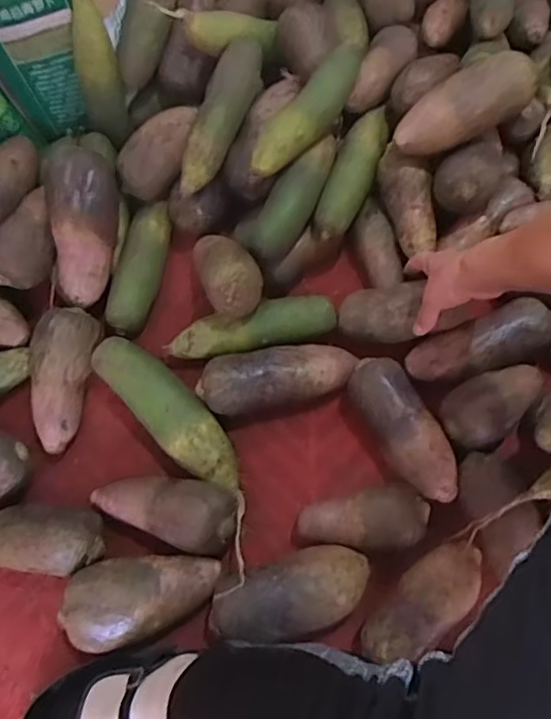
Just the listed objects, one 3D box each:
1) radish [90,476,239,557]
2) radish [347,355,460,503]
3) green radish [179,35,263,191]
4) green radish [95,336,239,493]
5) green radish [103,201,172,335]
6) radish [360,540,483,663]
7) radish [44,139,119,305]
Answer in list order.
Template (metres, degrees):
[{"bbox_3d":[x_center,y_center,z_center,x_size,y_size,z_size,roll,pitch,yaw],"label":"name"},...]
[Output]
[{"bbox_3d":[-0.120,0.158,0.592,0.157,0.055,0.068,9,69,18],"label":"radish"},{"bbox_3d":[0.141,0.076,0.610,0.065,0.054,0.167,-26,70,-7],"label":"radish"},{"bbox_3d":[-0.066,-0.297,0.681,0.054,0.049,0.189,29,102,12],"label":"green radish"},{"bbox_3d":[-0.119,0.061,0.635,0.064,0.056,0.214,-42,73,-13],"label":"green radish"},{"bbox_3d":[-0.178,-0.120,0.725,0.046,0.054,0.182,10,70,6],"label":"green radish"},{"bbox_3d":[0.150,0.232,0.538,0.154,0.049,0.059,-32,70,-28],"label":"radish"},{"bbox_3d":[-0.239,-0.171,0.672,0.083,0.064,0.199,-5,88,0],"label":"radish"}]

